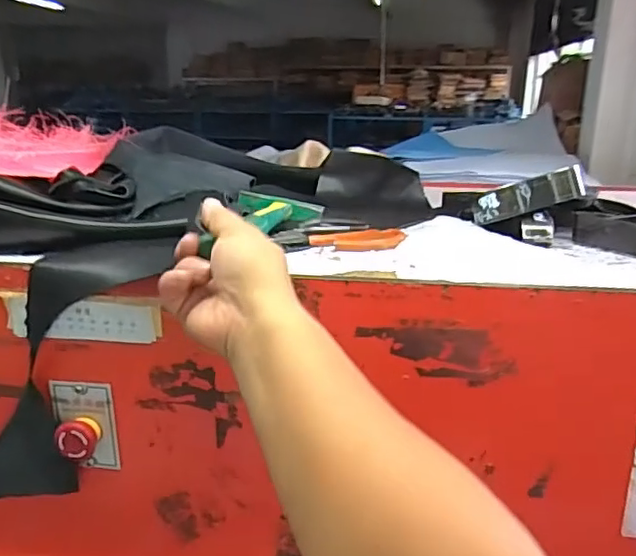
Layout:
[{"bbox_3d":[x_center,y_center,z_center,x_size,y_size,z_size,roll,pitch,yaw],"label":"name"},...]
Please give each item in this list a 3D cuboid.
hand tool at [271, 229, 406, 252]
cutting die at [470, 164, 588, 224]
[{"bbox_3d":[0.023,-0.038,0.592,0.129,0.011,0.059,-3,19,-11],"label":"hand tool"},{"bbox_3d":[0.217,-0.086,0.604,0.113,0.035,0.033,-17,22,0],"label":"cutting die"}]

